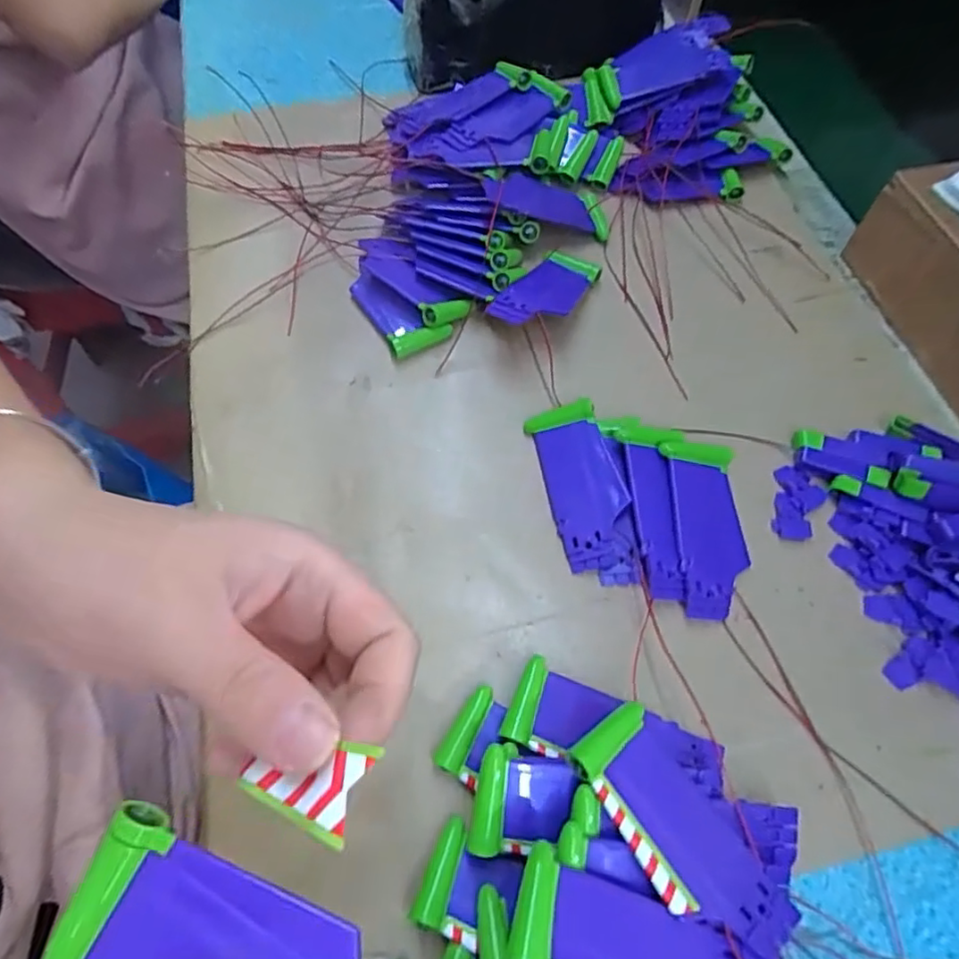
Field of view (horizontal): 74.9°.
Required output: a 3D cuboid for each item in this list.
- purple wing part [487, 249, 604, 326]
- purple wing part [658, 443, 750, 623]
[{"bbox_3d":[0.039,-0.110,0.366,0.038,0.008,0.088,26,46,15],"label":"purple wing part"},{"bbox_3d":[0.112,0.023,0.304,0.036,0.013,0.086,-1,62,-2],"label":"purple wing part"}]

